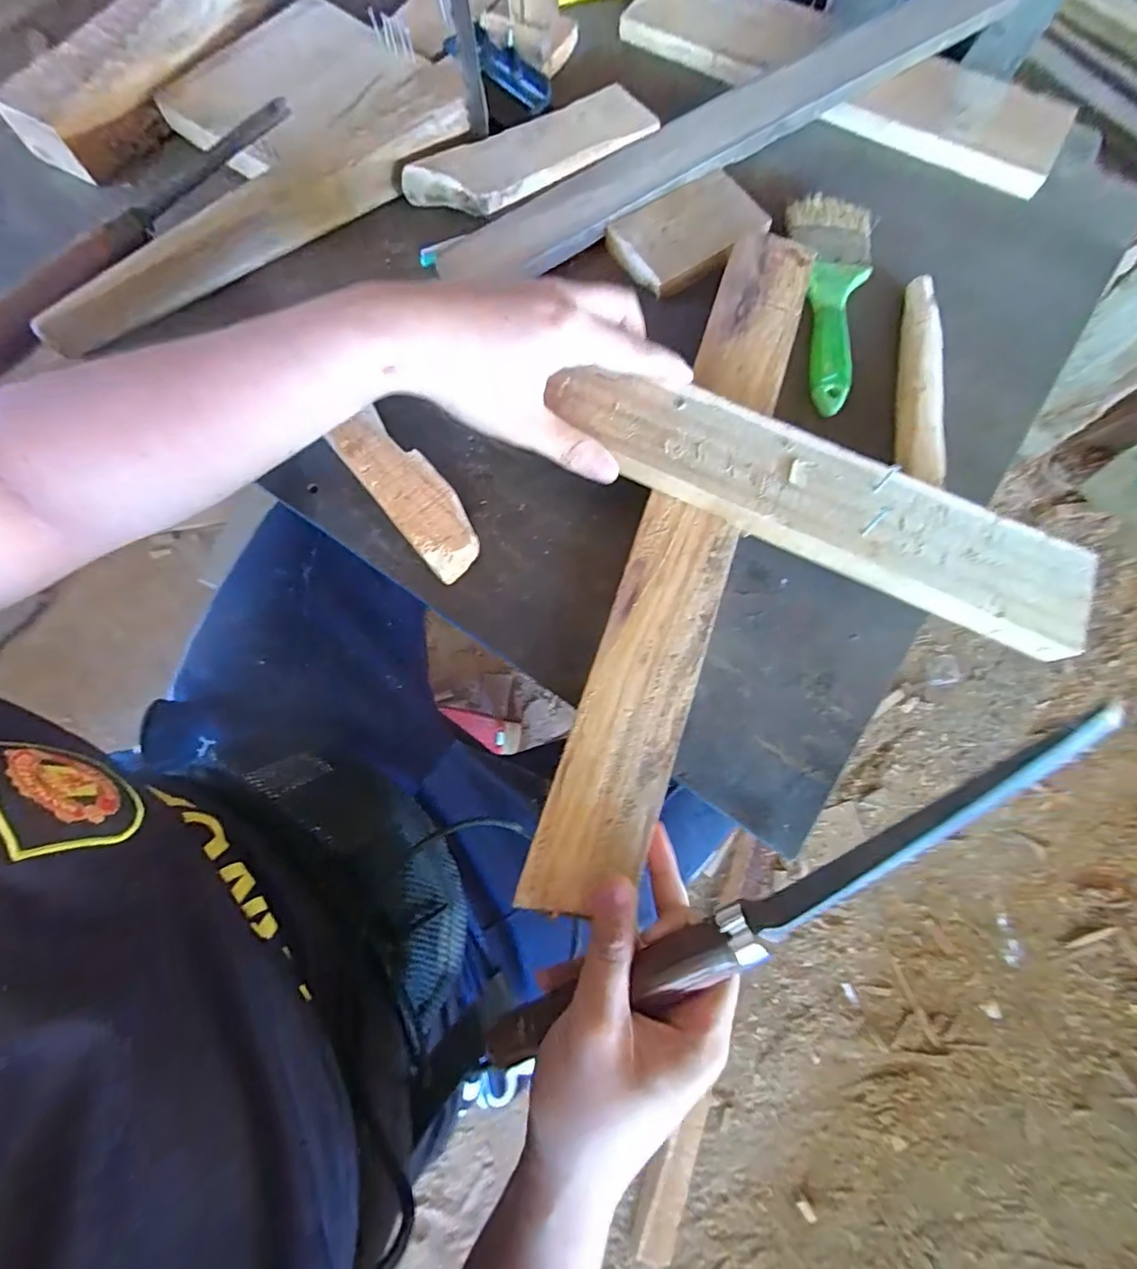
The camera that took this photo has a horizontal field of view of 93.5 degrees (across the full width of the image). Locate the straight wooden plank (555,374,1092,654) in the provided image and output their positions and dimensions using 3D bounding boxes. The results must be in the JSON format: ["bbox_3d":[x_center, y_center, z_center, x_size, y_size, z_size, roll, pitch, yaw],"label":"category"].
[{"bbox_3d":[0.147,-0.082,0.323,0.319,0.027,0.065,25,68,3],"label":"straight wooden plank"}]

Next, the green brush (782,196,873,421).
[{"bbox_3d":[0.194,-0.255,0.405,0.062,0.042,0.192,11,73,2],"label":"green brush"}]

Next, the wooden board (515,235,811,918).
[{"bbox_3d":[0.075,-0.062,0.328,0.060,0.015,0.452,18,76,7],"label":"wooden board"}]

